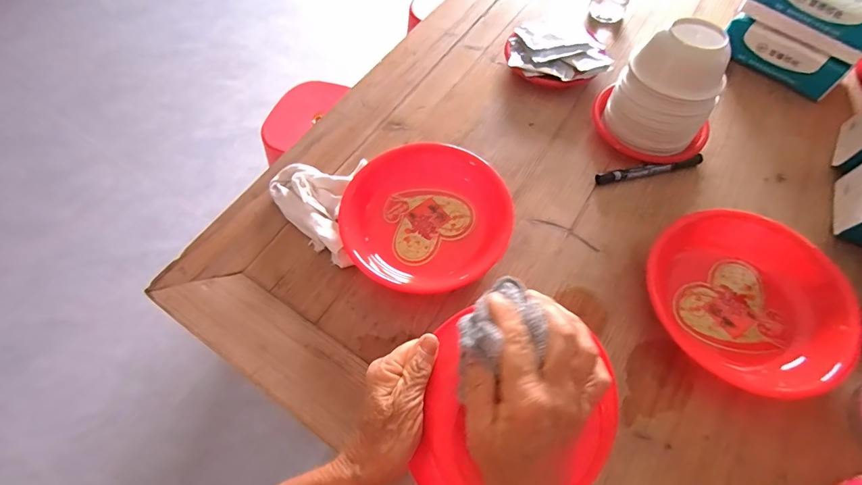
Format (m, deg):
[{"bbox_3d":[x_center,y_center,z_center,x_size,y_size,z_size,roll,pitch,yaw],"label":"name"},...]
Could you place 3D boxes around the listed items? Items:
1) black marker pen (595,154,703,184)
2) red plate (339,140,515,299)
[{"bbox_3d":[0.276,-0.091,0.515,0.139,0.016,0.015,-11,62,-3],"label":"black marker pen"},{"bbox_3d":[-0.006,-0.028,0.477,0.180,0.046,0.189,-1,62,2],"label":"red plate"}]

